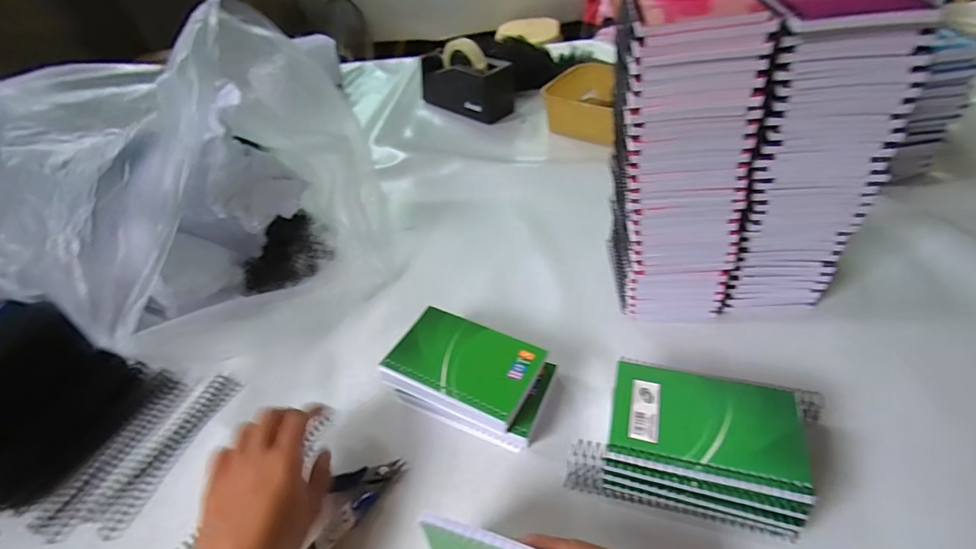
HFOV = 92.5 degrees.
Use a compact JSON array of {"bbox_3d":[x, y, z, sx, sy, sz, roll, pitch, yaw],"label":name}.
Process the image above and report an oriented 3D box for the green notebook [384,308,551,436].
[{"bbox_3d":[-0.021,0.081,0.418,0.125,0.022,0.084,15,48,23],"label":"green notebook"}]

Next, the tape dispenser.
[{"bbox_3d":[-0.044,-0.376,0.899,0.087,0.128,0.188,-36,49,-25],"label":"tape dispenser"}]

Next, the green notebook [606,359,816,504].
[{"bbox_3d":[0.158,0.107,0.340,0.127,0.008,0.085,9,44,16],"label":"green notebook"}]

